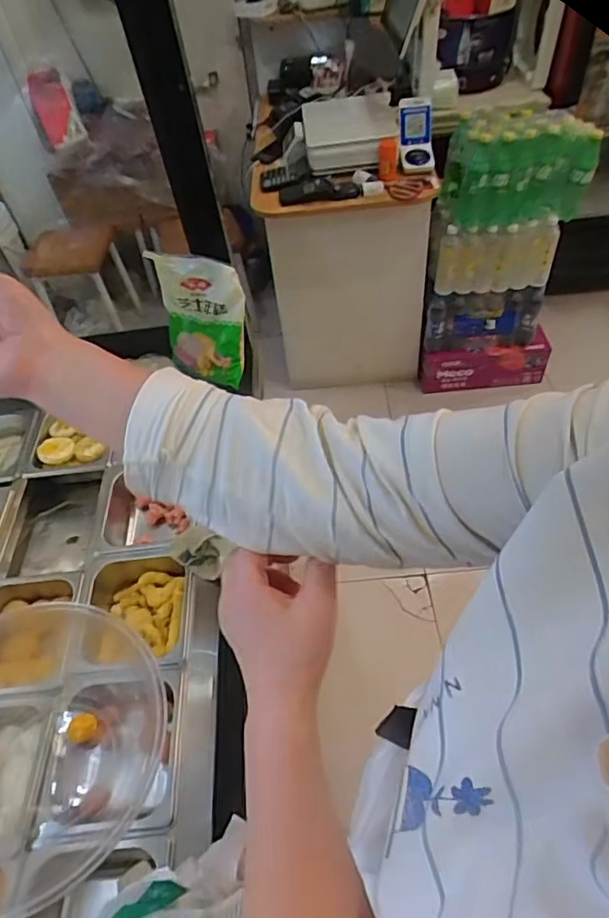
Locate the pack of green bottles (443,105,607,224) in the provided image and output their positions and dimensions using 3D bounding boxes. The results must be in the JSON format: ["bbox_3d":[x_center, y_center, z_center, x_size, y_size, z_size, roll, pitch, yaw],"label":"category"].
[{"bbox_3d":[0.588,-0.801,1.525,0.390,0.243,0.196,6,51,11],"label":"pack of green bottles"}]

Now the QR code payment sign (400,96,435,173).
[{"bbox_3d":[0.306,-0.890,1.509,0.092,0.036,0.206,-2,87,5],"label":"QR code payment sign"}]

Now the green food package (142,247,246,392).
[{"bbox_3d":[-0.187,-0.251,0.983,0.184,0.218,0.042,22,39,17],"label":"green food package"}]

